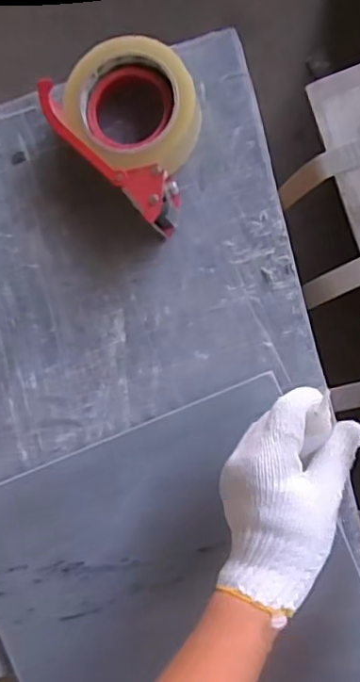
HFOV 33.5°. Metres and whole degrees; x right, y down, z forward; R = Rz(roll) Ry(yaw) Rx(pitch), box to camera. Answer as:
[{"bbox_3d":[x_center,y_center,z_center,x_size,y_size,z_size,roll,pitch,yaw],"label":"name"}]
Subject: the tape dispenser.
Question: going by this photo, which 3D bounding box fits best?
[{"bbox_3d":[-0.032,-0.177,0.490,0.145,0.061,0.111,45,96,7],"label":"tape dispenser"}]

